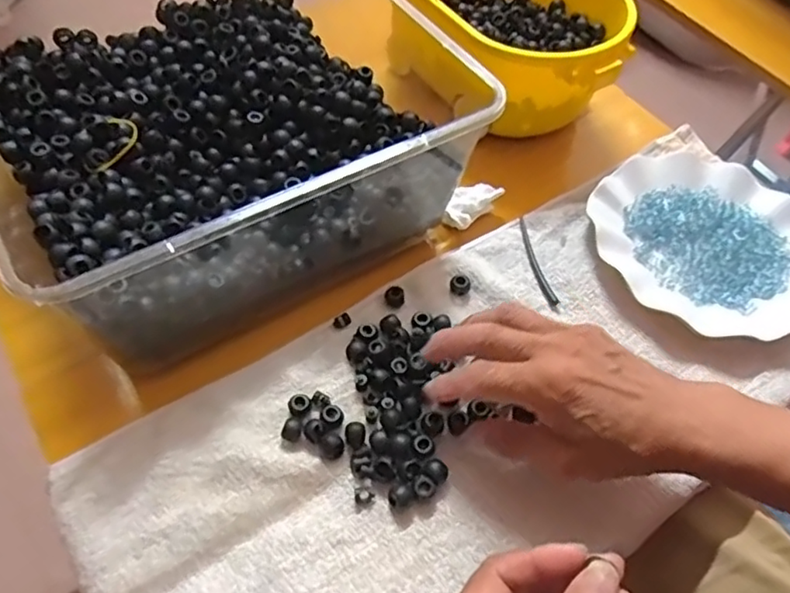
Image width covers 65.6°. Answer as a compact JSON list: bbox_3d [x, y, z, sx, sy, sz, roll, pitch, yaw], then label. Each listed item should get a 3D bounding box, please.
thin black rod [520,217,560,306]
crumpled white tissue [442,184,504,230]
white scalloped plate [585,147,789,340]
[{"bbox_3d":[0.113,-0.028,0.494,0.010,0.004,0.084,-8,56,-11],"label":"thin black rod"},{"bbox_3d":[0.062,-0.076,0.505,0.027,0.023,0.055,38,60,20],"label":"crumpled white tissue"},{"bbox_3d":[0.261,-0.050,0.505,0.179,0.019,0.180,2,55,-3],"label":"white scalloped plate"}]

